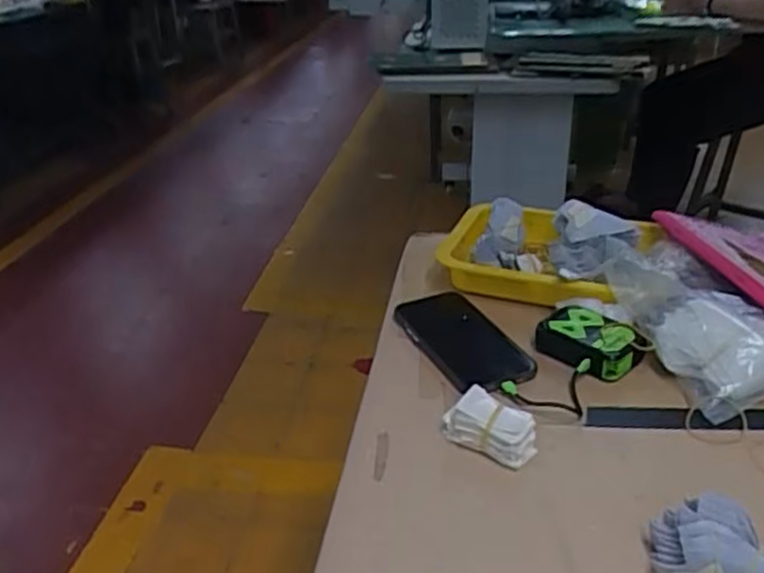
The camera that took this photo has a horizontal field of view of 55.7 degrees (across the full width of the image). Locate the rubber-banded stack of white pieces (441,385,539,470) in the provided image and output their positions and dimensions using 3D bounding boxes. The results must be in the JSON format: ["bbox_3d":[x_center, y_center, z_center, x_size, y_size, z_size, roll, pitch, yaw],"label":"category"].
[{"bbox_3d":[0.086,0.114,0.587,0.073,0.042,0.031,16,33,31],"label":"rubber-banded stack of white pieces"}]

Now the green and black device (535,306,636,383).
[{"bbox_3d":[0.196,0.052,0.688,0.063,0.027,0.089,-25,35,-36],"label":"green and black device"}]

